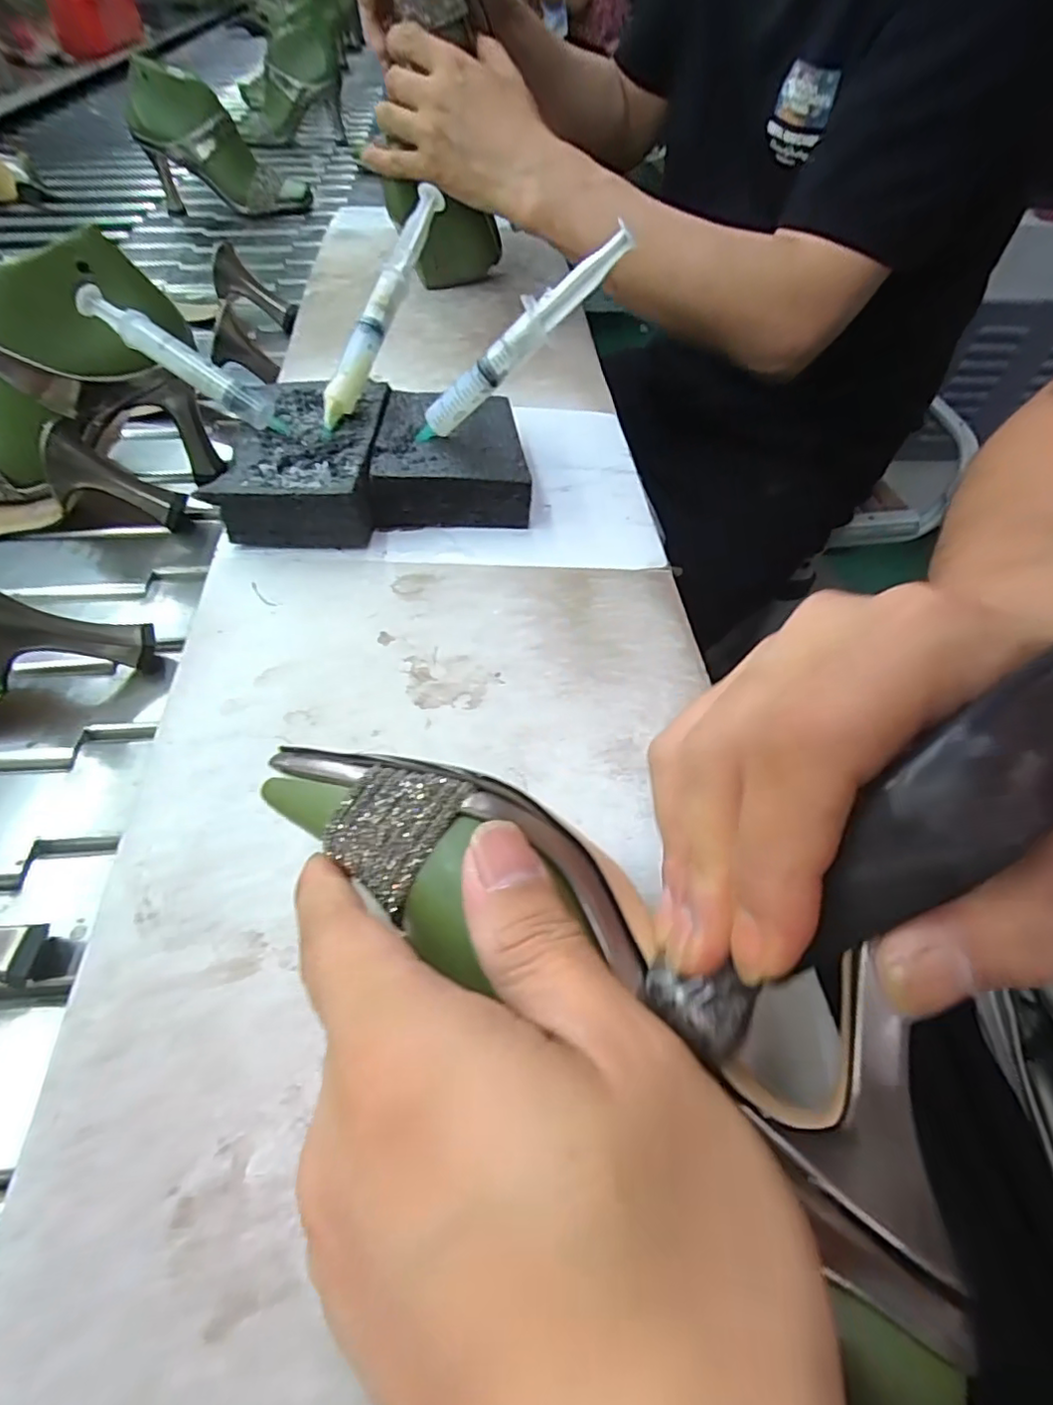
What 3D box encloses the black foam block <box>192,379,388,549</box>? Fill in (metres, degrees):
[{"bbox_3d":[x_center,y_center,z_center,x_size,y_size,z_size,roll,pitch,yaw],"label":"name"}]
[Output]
[{"bbox_3d":[-0.124,-0.142,0.358,0.077,0.036,0.120,2,52,-1],"label":"black foam block"}]

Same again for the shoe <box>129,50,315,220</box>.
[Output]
[{"bbox_3d":[-0.410,-0.739,0.813,0.200,0.153,0.064,-7,53,-8],"label":"shoe"}]

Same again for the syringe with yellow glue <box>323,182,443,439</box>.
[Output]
[{"bbox_3d":[-0.084,-0.227,0.350,0.019,0.022,0.153,23,88,15],"label":"syringe with yellow glue"}]

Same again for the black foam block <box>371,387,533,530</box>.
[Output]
[{"bbox_3d":[-0.045,-0.148,0.366,0.085,0.035,0.096,-2,53,-4],"label":"black foam block"}]

